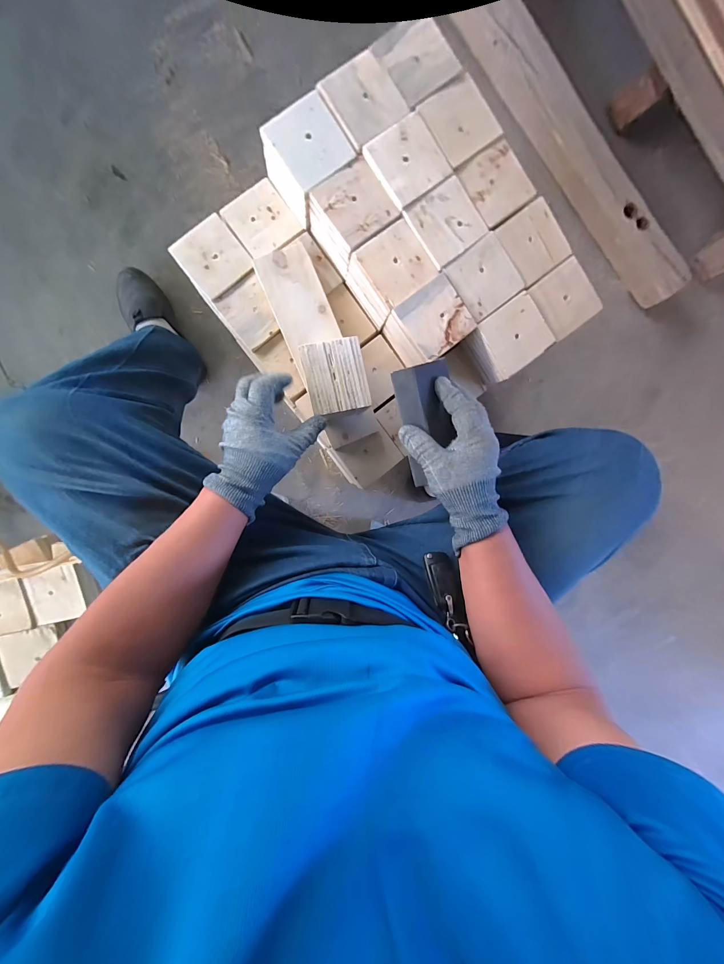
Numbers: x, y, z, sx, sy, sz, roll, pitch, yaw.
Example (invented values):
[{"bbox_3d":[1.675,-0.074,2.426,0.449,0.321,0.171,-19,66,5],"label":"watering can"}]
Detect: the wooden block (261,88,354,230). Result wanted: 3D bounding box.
[{"bbox_3d":[-0.076,-0.449,0.452,0.097,0.067,0.099,-35,98,-1],"label":"wooden block"}]

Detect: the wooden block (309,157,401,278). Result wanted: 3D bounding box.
[{"bbox_3d":[-0.014,-0.381,0.465,0.095,0.075,0.095,-37,98,-1],"label":"wooden block"}]

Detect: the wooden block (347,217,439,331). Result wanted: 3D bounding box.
[{"bbox_3d":[0.043,-0.307,0.478,0.097,0.075,0.093,-38,98,-1],"label":"wooden block"}]

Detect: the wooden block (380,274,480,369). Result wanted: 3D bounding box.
[{"bbox_3d":[0.099,-0.234,0.491,0.097,0.080,0.090,-34,98,-2],"label":"wooden block"}]

